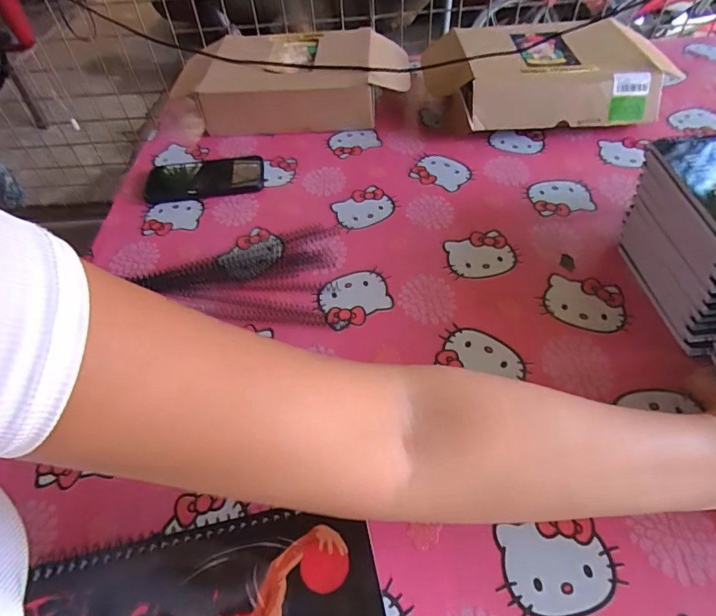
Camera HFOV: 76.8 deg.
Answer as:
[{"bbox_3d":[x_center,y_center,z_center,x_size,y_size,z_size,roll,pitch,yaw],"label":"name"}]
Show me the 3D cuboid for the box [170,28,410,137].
[{"bbox_3d":[-0.092,-0.377,0.750,0.327,0.078,0.213,-2,51,3],"label":"box"}]

